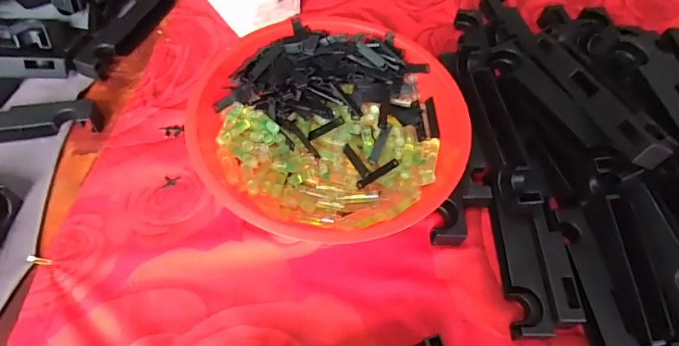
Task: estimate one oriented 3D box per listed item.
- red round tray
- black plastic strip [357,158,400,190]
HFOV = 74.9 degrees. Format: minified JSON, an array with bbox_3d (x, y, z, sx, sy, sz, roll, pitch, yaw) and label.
[{"bbox_3d":[-0.009,-0.043,0.436,0.237,0.077,0.226,2,59,-3],"label":"red round tray"},{"bbox_3d":[0.037,0.001,0.424,0.046,0.007,0.008,-32,66,0],"label":"black plastic strip"}]

